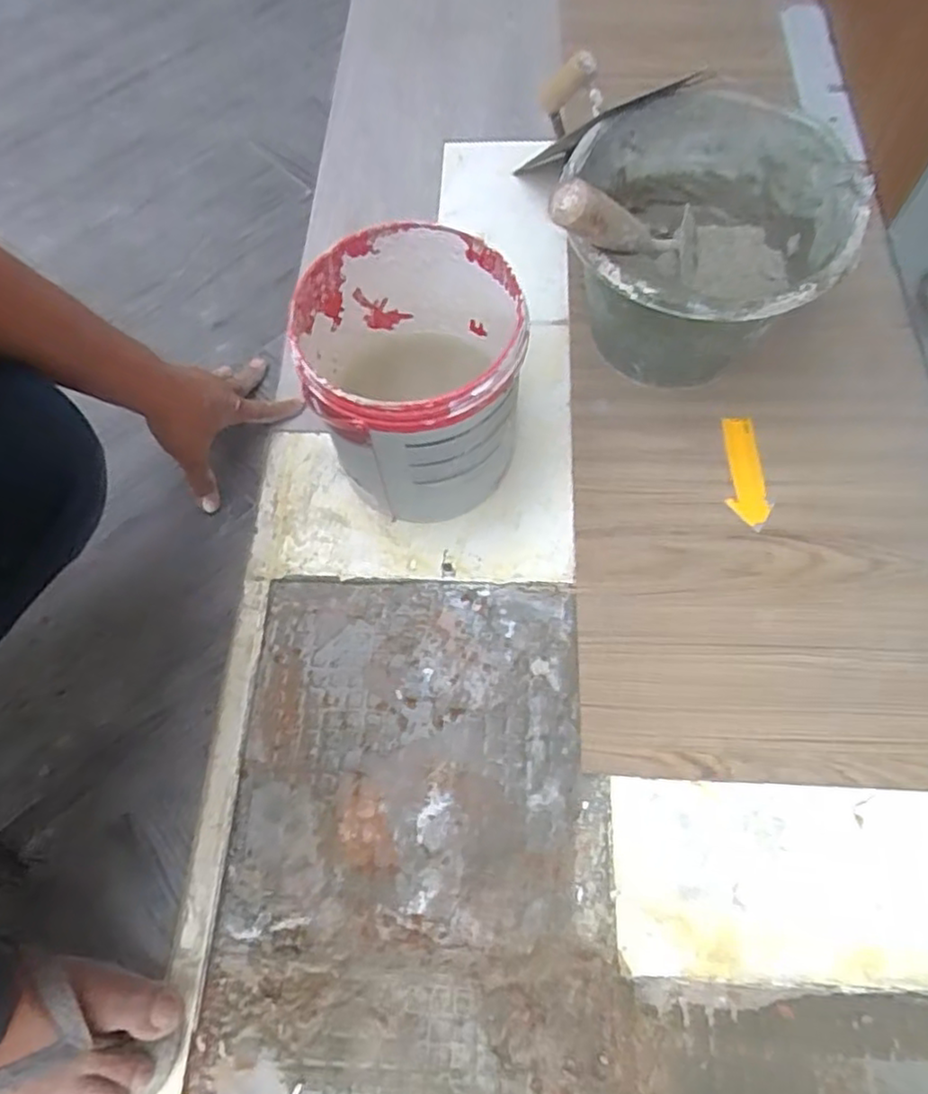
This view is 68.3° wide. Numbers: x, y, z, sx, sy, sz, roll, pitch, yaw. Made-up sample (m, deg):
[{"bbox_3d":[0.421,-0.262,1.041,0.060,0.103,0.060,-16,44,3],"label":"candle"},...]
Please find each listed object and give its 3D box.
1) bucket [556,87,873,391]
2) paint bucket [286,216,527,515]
[{"bbox_3d":[0.218,-0.259,0.647,0.224,0.188,0.234,-1,66,2],"label":"bucket"},{"bbox_3d":[-0.038,-0.138,0.586,0.166,0.184,0.173,-1,65,3],"label":"paint bucket"}]

